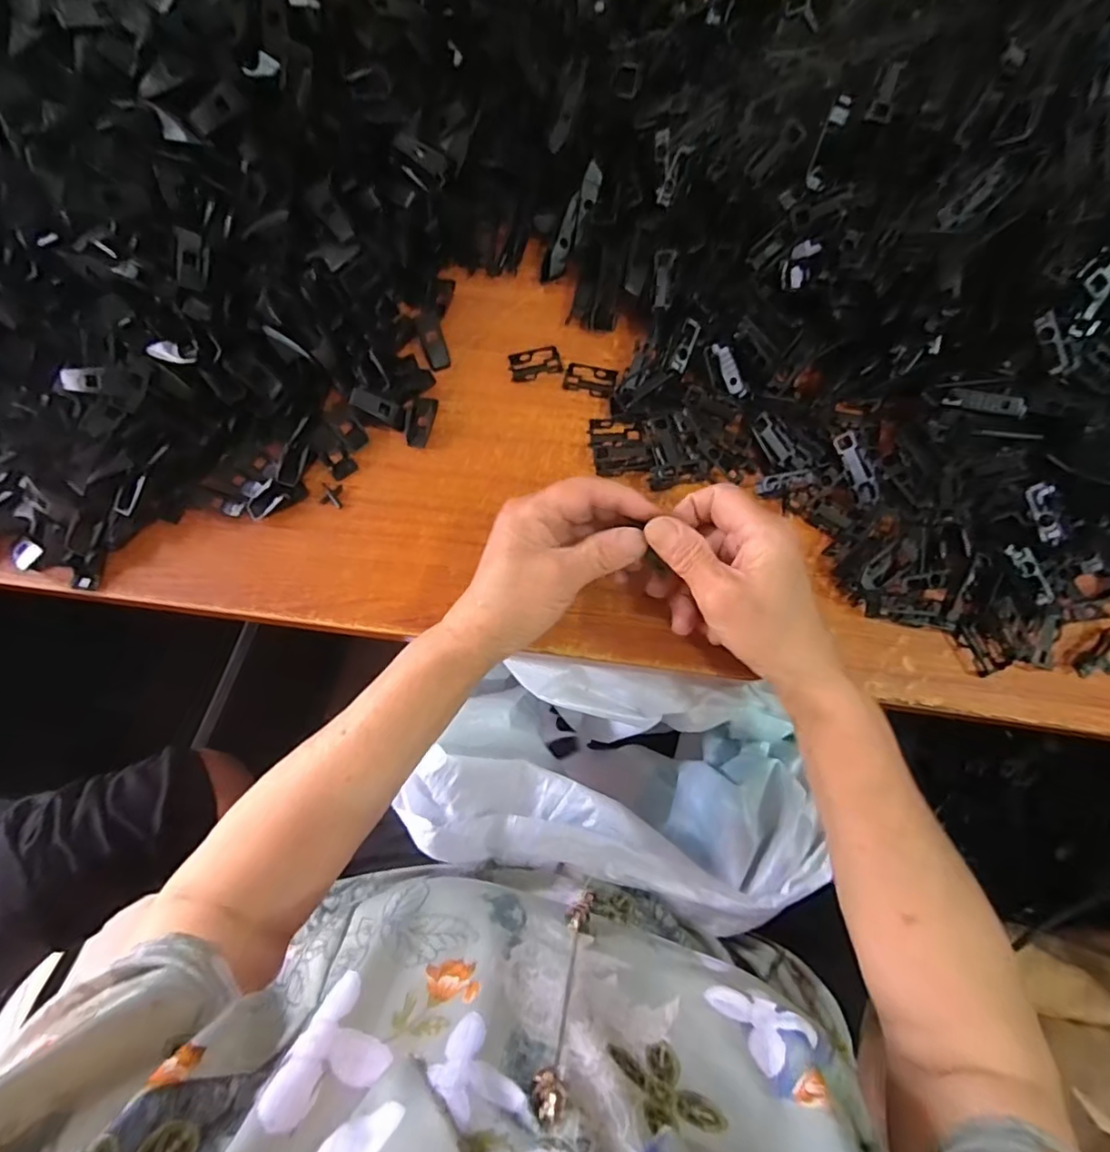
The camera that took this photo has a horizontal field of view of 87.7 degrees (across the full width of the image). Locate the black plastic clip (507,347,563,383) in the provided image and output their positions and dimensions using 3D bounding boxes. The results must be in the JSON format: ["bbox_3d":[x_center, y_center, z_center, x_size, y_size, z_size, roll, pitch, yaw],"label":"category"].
[{"bbox_3d":[-0.015,-0.160,0.436,0.038,0.007,0.023,-16,76,-5],"label":"black plastic clip"}]

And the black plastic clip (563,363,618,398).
[{"bbox_3d":[0.026,-0.146,0.431,0.038,0.005,0.023,16,76,4],"label":"black plastic clip"}]

